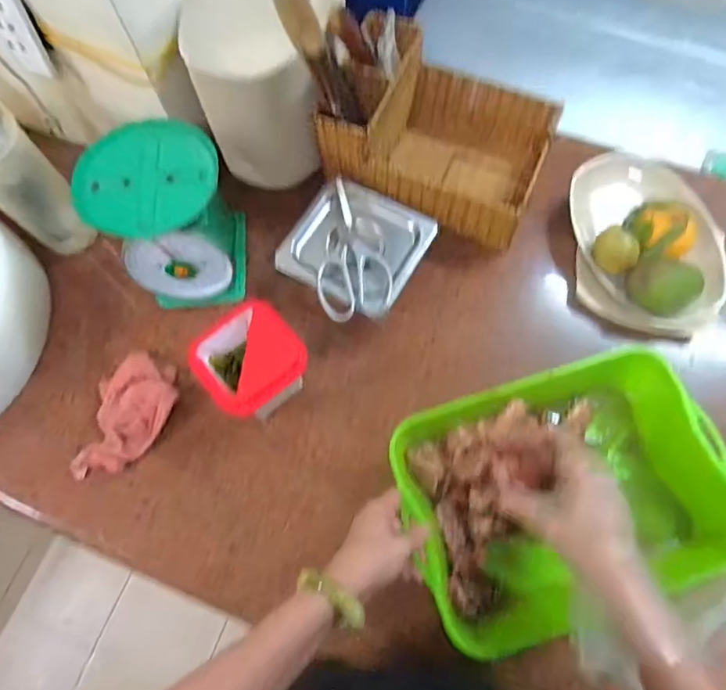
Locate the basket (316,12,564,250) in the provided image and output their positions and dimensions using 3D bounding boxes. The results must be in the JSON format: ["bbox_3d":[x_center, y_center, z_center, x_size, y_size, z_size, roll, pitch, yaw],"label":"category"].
[{"bbox_3d":[0.112,-0.298,0.734,0.284,0.165,0.212,19,72,8],"label":"basket"}]

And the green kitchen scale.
[{"bbox_3d":[-0.243,-0.159,0.666,0.151,0.191,0.154,-14,71,-3],"label":"green kitchen scale"}]

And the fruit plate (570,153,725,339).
[{"bbox_3d":[0.390,-0.140,0.694,0.189,0.113,0.236,-3,71,1],"label":"fruit plate"}]

